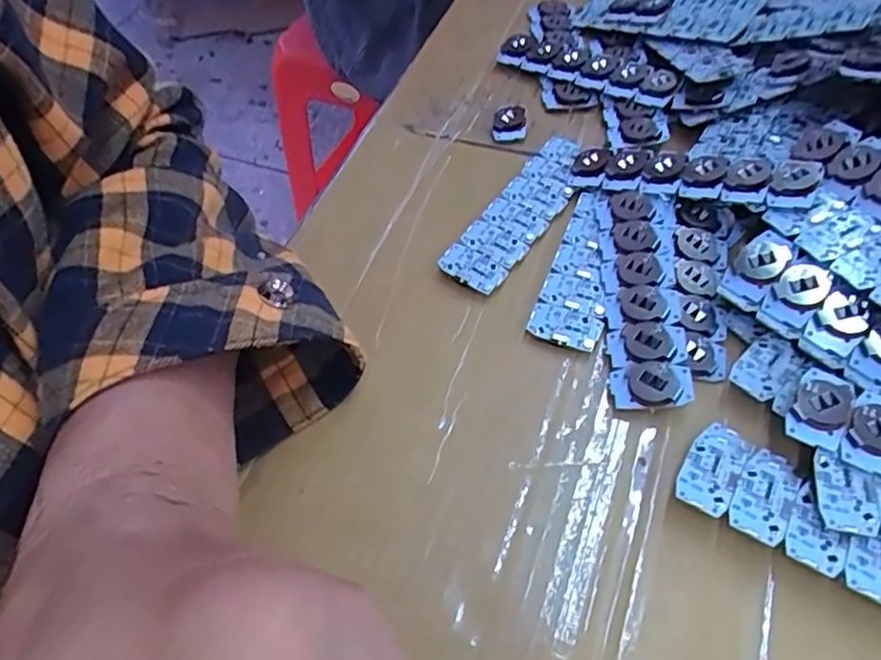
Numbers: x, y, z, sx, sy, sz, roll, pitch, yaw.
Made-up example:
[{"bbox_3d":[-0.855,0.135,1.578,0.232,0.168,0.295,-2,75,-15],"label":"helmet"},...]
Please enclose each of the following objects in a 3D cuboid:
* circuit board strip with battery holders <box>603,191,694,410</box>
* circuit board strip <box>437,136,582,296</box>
[{"bbox_3d":[0.085,-0.017,0.271,0.029,0.015,0.107,1,55,7],"label":"circuit board strip with battery holders"},{"bbox_3d":[0.039,-0.057,0.308,0.029,0.009,0.102,26,61,22],"label":"circuit board strip"}]

